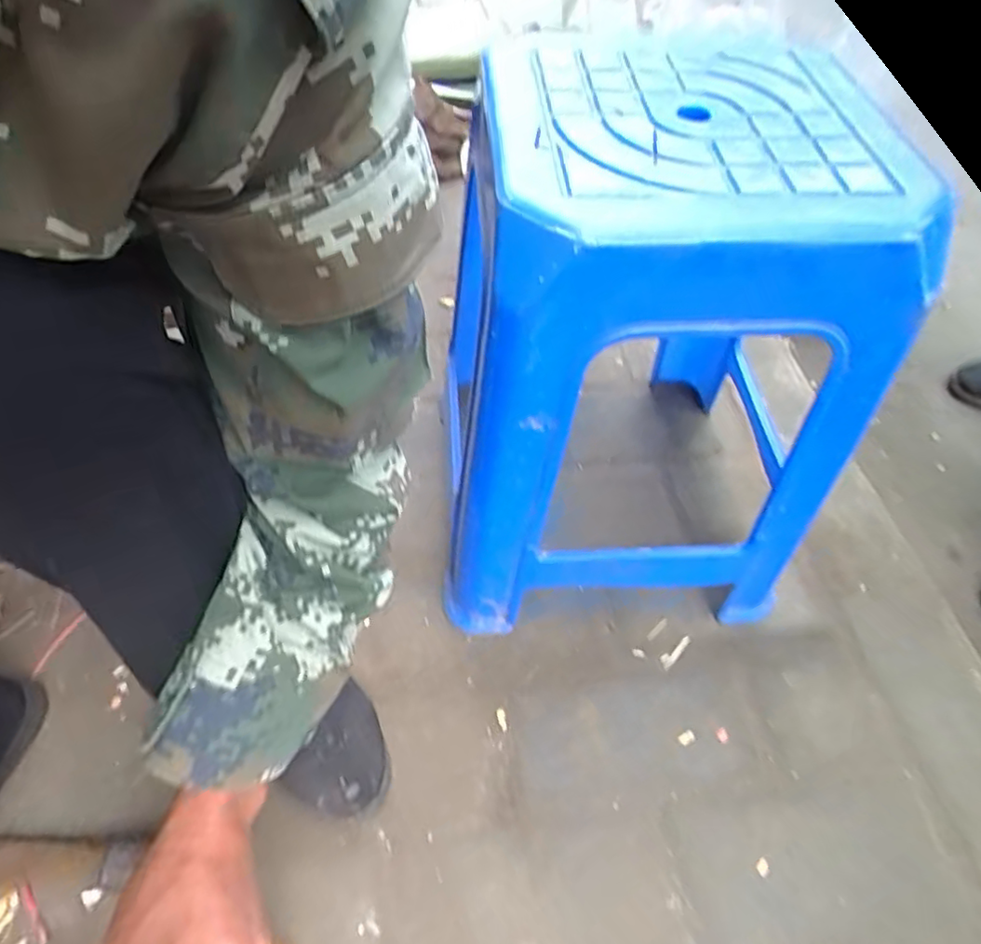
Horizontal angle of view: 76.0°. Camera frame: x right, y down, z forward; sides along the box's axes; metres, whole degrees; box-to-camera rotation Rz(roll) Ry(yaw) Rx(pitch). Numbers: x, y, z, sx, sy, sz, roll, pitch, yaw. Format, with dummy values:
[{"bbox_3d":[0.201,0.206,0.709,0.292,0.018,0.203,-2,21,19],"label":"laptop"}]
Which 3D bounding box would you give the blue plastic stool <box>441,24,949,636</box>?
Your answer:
[{"bbox_3d":[0.120,-0.116,0.581,0.315,0.420,0.362,-2,55,-1],"label":"blue plastic stool"}]

